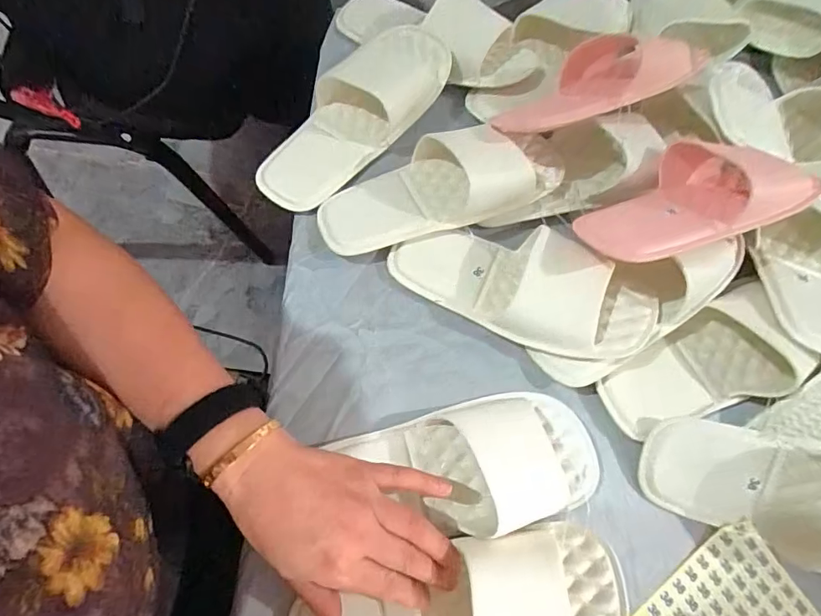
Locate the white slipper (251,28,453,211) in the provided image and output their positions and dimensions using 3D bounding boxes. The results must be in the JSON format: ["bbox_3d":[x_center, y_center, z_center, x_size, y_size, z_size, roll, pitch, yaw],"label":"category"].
[{"bbox_3d":[-0.058,-0.198,0.466,0.096,0.049,0.237,41,86,12],"label":"white slipper"}]

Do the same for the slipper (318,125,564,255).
[{"bbox_3d":[0.028,-0.120,0.444,0.235,0.047,0.093,-16,71,-12],"label":"slipper"}]

